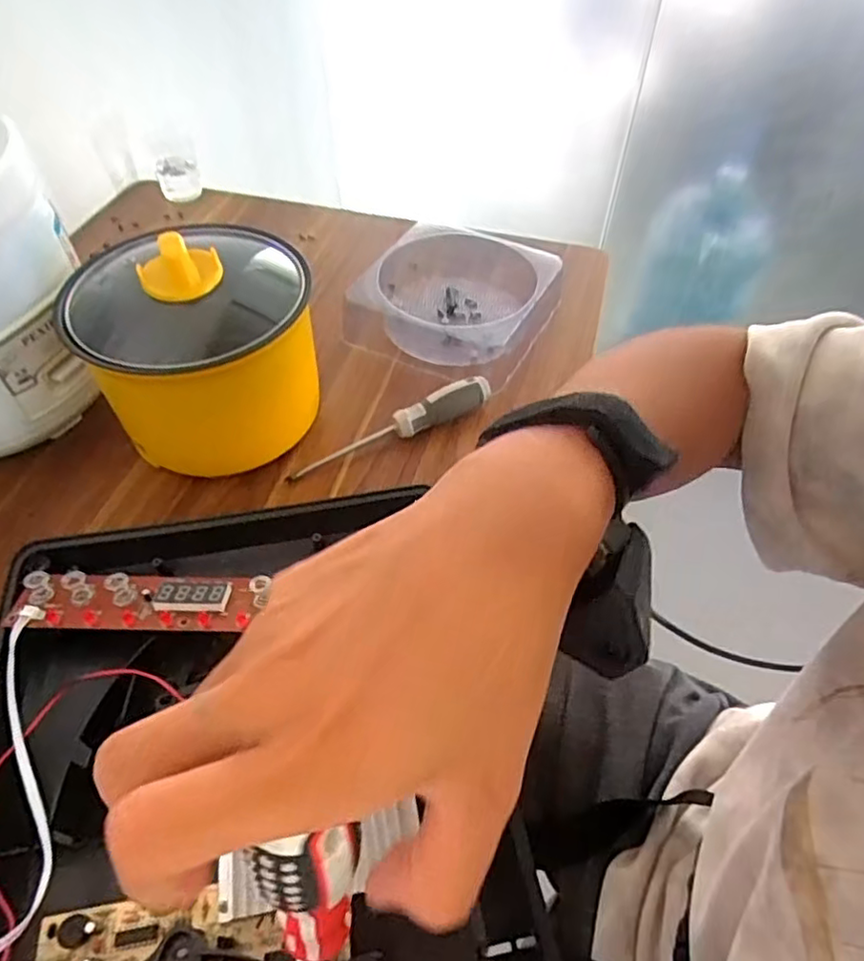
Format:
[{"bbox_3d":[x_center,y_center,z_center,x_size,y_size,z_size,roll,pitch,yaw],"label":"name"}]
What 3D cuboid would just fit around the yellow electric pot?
[{"bbox_3d":[-0.179,-0.109,0.493,0.166,0.160,0.158,0,51,0],"label":"yellow electric pot"}]

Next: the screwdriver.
[{"bbox_3d":[-0.033,-0.045,0.529,0.186,0.029,0.025,-23,54,-18],"label":"screwdriver"}]

